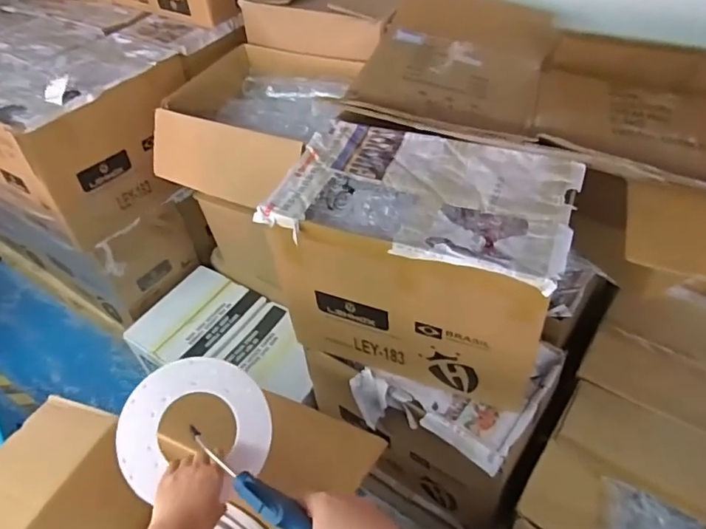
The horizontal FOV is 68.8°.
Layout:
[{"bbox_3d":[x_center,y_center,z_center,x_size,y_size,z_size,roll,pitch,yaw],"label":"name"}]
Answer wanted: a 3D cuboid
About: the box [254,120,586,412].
[{"bbox_3d":[0.147,0.000,1.106,0.532,0.414,0.333,12,49,19],"label":"box"}]

